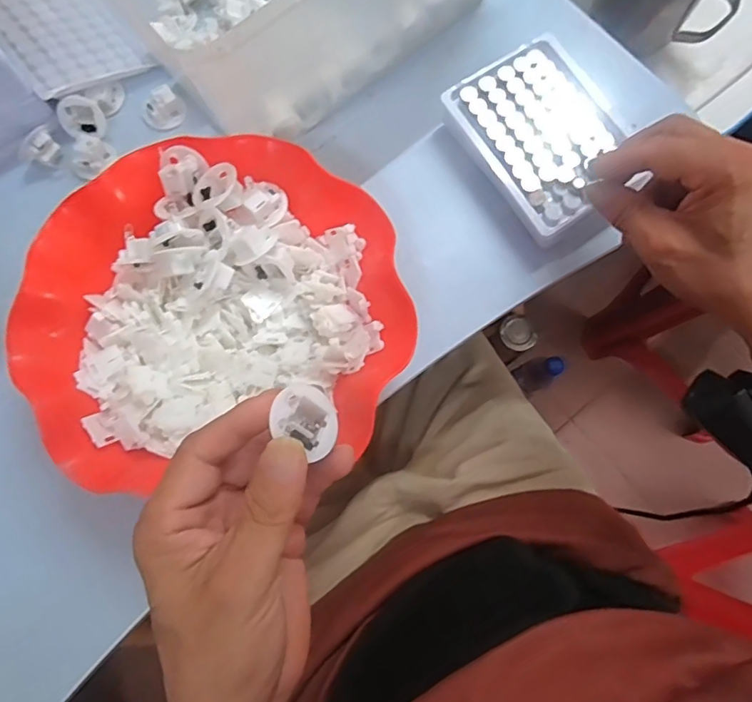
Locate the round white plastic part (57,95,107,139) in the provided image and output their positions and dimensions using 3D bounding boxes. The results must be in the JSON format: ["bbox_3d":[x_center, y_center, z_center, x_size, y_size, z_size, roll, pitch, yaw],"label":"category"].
[{"bbox_3d":[-0.221,-0.176,0.397,0.031,0.017,0.031,-28,125,5],"label":"round white plastic part"}]

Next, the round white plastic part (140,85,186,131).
[{"bbox_3d":[-0.163,-0.186,0.402,0.032,0.010,0.028,-28,80,-7],"label":"round white plastic part"}]

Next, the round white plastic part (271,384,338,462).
[{"bbox_3d":[-0.032,0.031,0.226,0.031,0.009,0.031,17,63,-37],"label":"round white plastic part"}]

